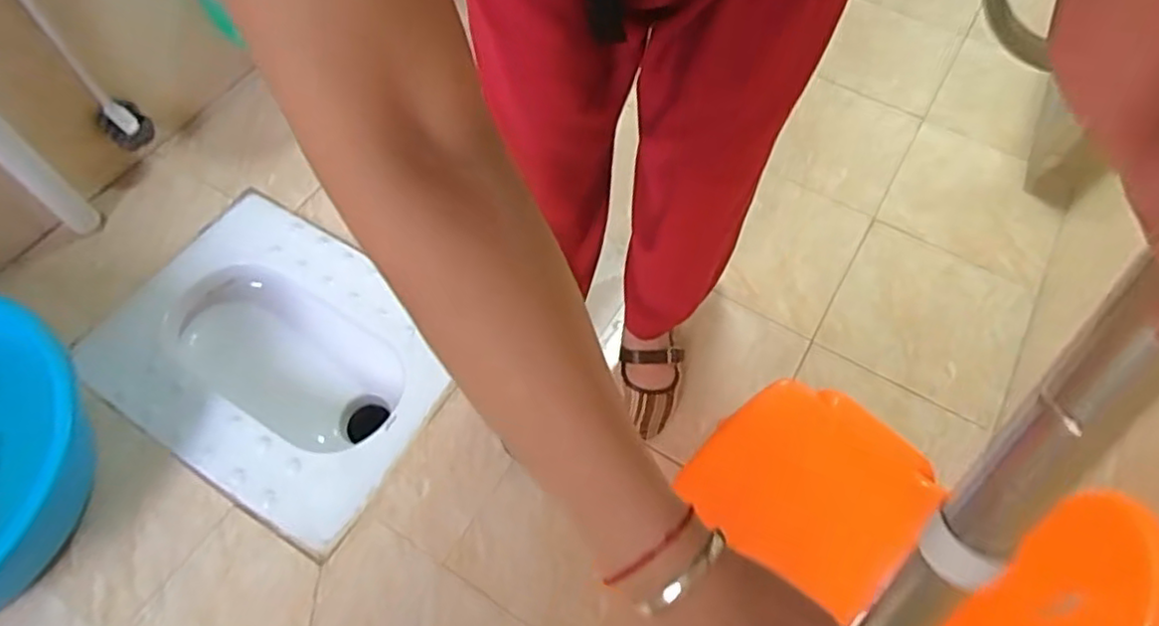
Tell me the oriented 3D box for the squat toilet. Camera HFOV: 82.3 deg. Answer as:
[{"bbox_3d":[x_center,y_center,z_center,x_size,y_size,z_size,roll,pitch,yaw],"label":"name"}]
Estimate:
[{"bbox_3d":[-0.477,0.094,1.117,0.533,0.175,0.417,30,63,13],"label":"squat toilet"}]

